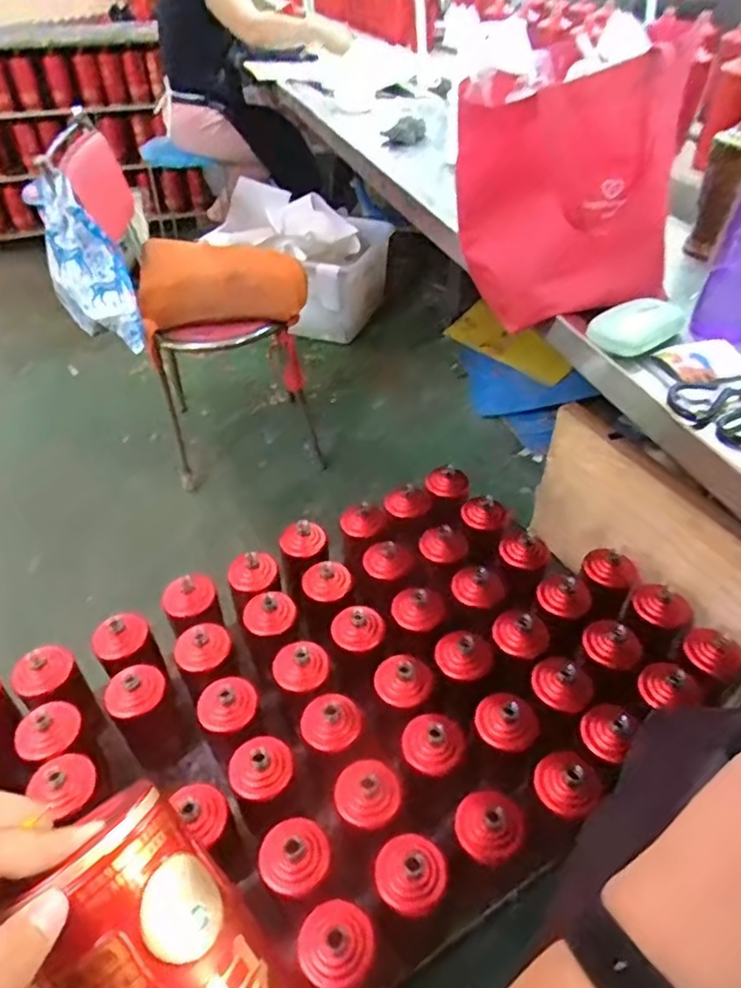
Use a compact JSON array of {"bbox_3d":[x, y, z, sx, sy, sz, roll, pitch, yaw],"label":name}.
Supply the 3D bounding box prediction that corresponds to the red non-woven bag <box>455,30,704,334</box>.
[{"bbox_3d":[0.257,-0.368,0.793,0.249,0.270,0.197,-33,52,-32],"label":"red non-woven bag"}]

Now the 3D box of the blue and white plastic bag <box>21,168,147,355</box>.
[{"bbox_3d":[-0.536,-0.426,1.190,0.173,0.284,0.080,24,47,23],"label":"blue and white plastic bag"}]

